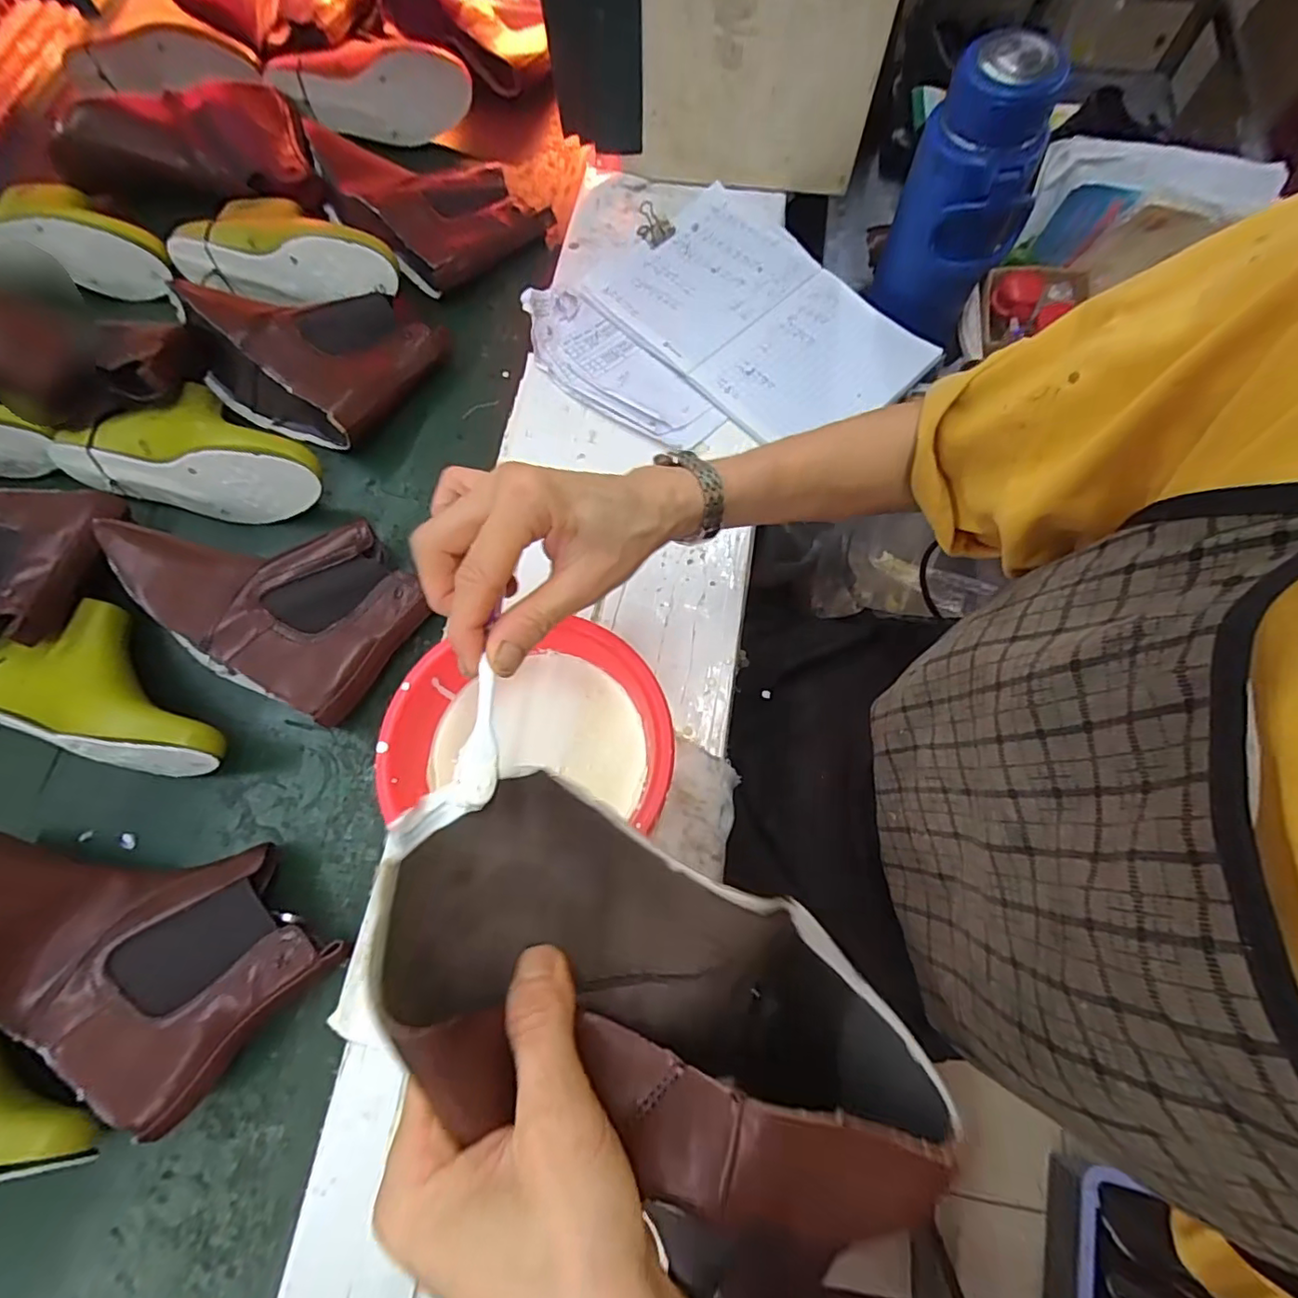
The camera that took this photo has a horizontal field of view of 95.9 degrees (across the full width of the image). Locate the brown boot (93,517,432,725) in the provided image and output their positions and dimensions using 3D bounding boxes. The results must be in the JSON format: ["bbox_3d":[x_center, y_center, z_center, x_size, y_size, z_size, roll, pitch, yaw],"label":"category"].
[{"bbox_3d":[-0.327,-0.057,0.506,0.252,0.080,0.164,31,75,10],"label":"brown boot"}]

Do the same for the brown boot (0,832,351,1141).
[{"bbox_3d":[-0.368,0.187,0.422,0.250,0.093,0.144,41,77,13],"label":"brown boot"}]

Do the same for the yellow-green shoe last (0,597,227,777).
[{"bbox_3d":[-0.442,0.029,0.483,0.238,0.084,0.114,18,73,7],"label":"yellow-green shoe last"}]

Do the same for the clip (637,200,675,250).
[{"bbox_3d":[0.005,-0.446,0.613,0.035,0.022,0.039,-37,75,-10],"label":"clip"}]

